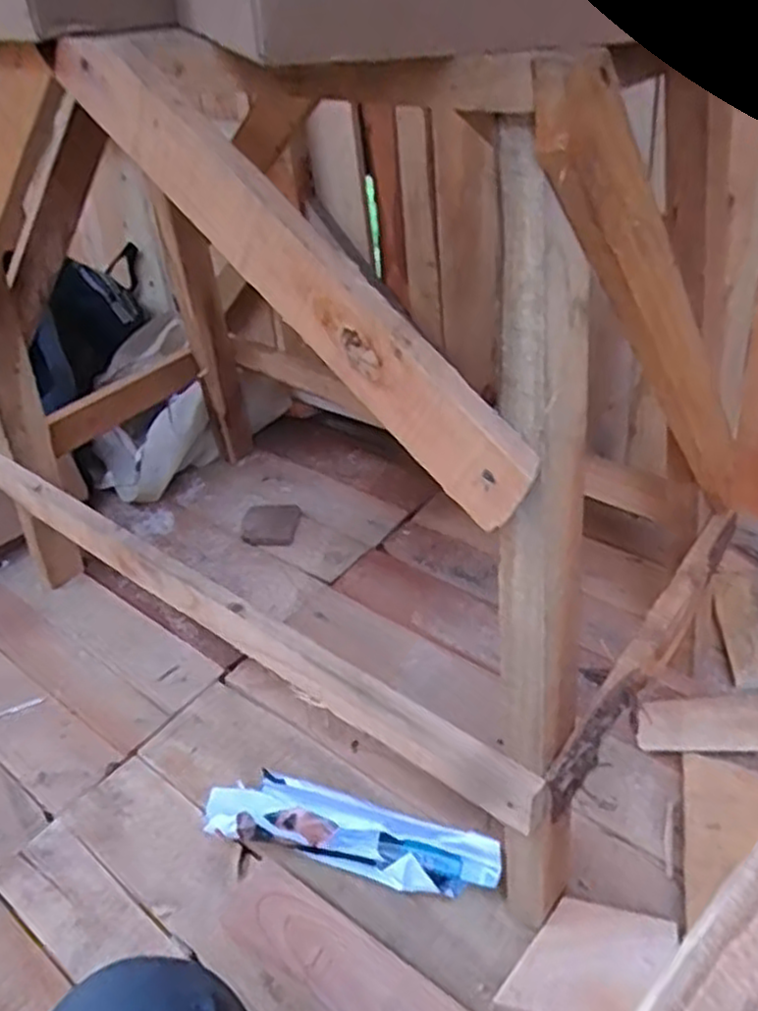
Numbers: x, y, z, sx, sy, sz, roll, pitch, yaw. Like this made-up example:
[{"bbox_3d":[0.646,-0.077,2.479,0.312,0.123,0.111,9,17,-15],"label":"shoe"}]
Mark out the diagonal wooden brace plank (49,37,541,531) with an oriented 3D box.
[{"bbox_3d":[-0.054,-0.139,0.433,0.376,0.064,0.022,46,55,8],"label":"diagonal wooden brace plank"}]

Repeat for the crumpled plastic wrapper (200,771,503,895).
[{"bbox_3d":[-0.028,0.295,0.675,0.265,0.054,0.069,7,39,15],"label":"crumpled plastic wrapper"}]

